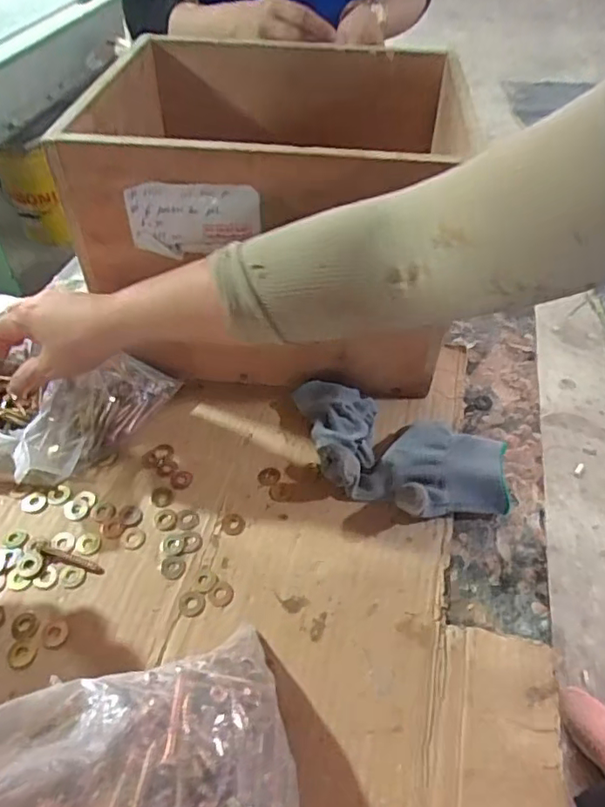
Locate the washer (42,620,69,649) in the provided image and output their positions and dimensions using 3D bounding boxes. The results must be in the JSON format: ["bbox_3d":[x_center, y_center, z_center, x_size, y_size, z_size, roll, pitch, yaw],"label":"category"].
[{"bbox_3d":[-0.177,0.164,0.404,0.018,0.004,0.021,-3,48,-4],"label":"washer"}]

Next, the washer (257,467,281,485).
[{"bbox_3d":[-0.029,0.063,0.494,0.020,0.004,0.018,-16,50,-15],"label":"washer"}]

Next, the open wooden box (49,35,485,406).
[{"bbox_3d":[-0.026,-0.206,0.580,0.309,0.236,0.307,4,48,3],"label":"open wooden box"}]

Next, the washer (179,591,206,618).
[{"bbox_3d":[-0.082,0.148,0.418,0.019,0.004,0.019,1,48,-1],"label":"washer"}]

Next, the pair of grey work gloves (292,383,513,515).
[{"bbox_3d":[0.077,0.047,0.484,0.193,0.047,0.110,16,49,13],"label":"pair of grey work gloves"}]

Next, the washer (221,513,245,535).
[{"bbox_3d":[-0.057,0.099,0.463,0.018,0.004,0.019,1,48,-1],"label":"washer"}]

